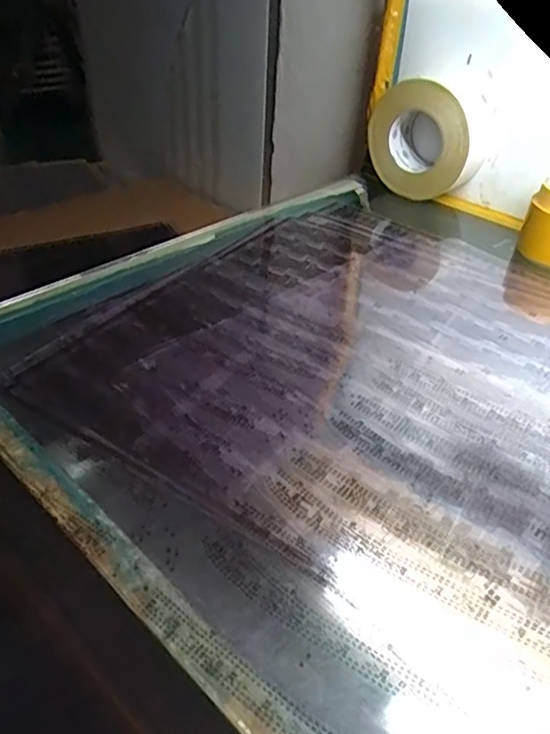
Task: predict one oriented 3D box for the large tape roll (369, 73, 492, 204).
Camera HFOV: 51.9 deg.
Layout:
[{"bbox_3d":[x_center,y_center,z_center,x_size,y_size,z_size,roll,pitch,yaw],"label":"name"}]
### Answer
[{"bbox_3d":[0.196,-0.289,0.729,0.142,0.135,0.073,31,45,29],"label":"large tape roll"}]

